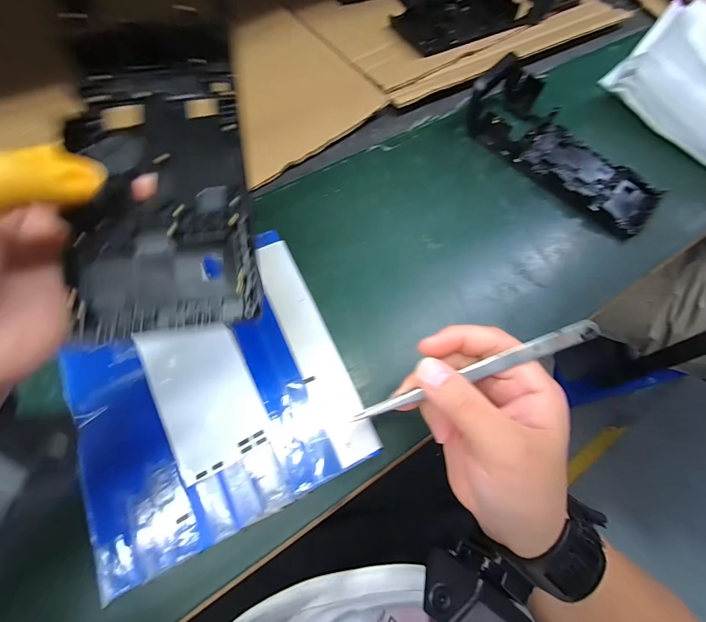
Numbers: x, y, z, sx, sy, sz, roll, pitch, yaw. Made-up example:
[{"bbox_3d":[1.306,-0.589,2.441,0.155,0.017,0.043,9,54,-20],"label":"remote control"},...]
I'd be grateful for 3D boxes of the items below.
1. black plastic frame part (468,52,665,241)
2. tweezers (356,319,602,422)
[{"bbox_3d":[0.222,-0.173,0.319,0.211,0.047,0.094,42,73,13],"label":"black plastic frame part"},{"bbox_3d":[0.064,0.032,0.166,0.122,0.005,0.010,-24,72,9],"label":"tweezers"}]

